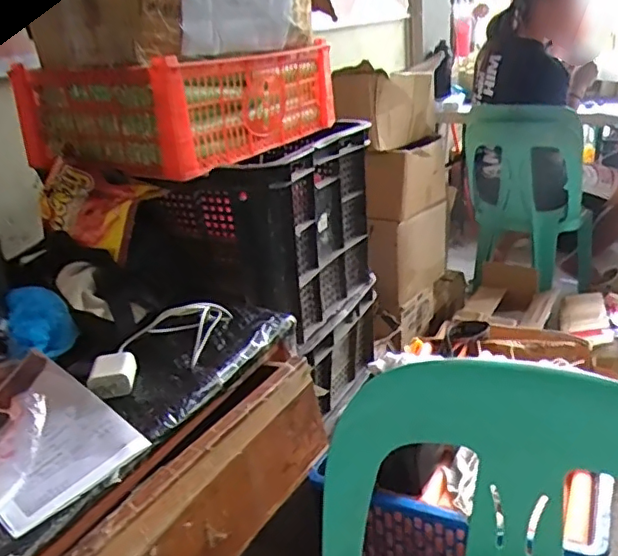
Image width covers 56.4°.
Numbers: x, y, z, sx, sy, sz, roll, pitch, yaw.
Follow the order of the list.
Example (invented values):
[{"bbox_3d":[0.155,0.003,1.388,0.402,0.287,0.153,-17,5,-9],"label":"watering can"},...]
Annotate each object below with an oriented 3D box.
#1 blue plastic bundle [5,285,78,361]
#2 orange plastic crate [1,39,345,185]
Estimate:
[{"bbox_3d":[-0.312,0.049,0.665,0.071,0.052,0.094,-17,27,-22],"label":"blue plastic bundle"},{"bbox_3d":[-0.213,-0.304,1.006,0.331,0.144,0.448,8,28,27],"label":"orange plastic crate"}]

